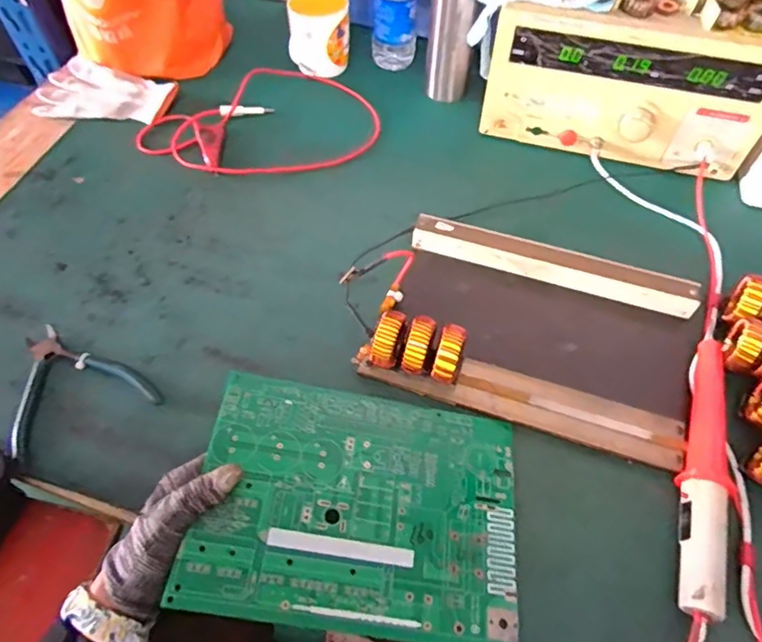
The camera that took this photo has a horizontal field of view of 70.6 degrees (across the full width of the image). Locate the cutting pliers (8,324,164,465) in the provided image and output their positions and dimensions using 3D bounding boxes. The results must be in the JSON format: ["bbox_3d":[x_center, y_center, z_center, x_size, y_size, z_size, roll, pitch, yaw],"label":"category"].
[{"bbox_3d":[-0.289,0.051,0.505,0.122,0.015,0.128,-27,61,-16],"label":"cutting pliers"}]

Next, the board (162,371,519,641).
[{"bbox_3d":[-0.013,0.143,0.427,0.249,0.006,0.181,12,56,-7],"label":"board"}]

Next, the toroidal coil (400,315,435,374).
[{"bbox_3d":[0.035,0.027,0.497,0.021,0.057,0.051,15,58,9],"label":"toroidal coil"}]

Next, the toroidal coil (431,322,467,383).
[{"bbox_3d":[0.062,0.036,0.491,0.022,0.056,0.047,17,59,10],"label":"toroidal coil"}]

